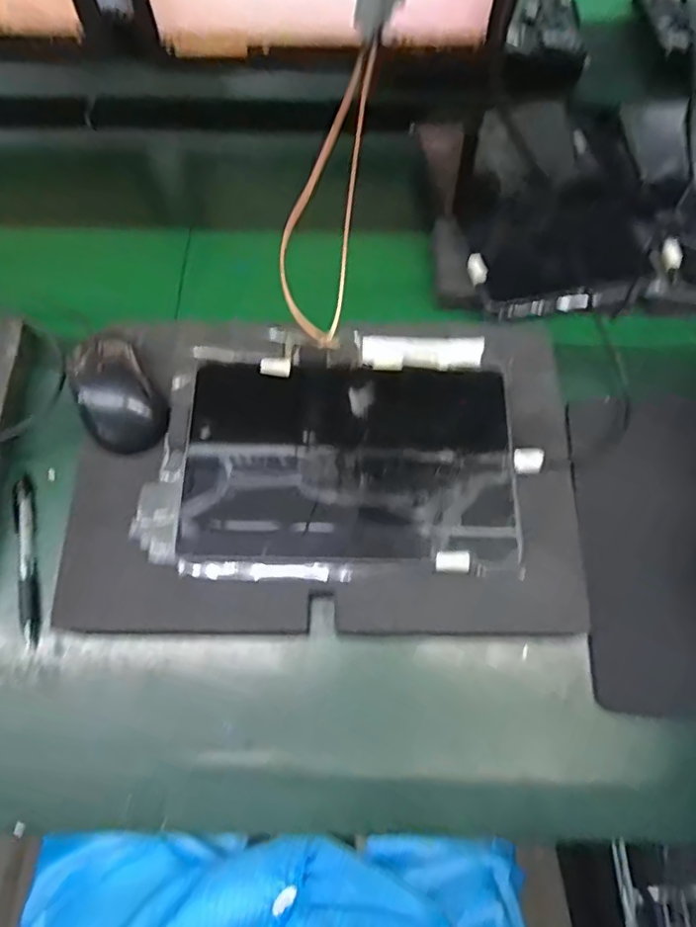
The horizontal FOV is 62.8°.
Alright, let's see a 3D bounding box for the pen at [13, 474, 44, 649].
[{"bbox_3d":[-0.251,0.073,0.449,0.015,0.009,0.135,-14,68,-6],"label":"pen"}]

